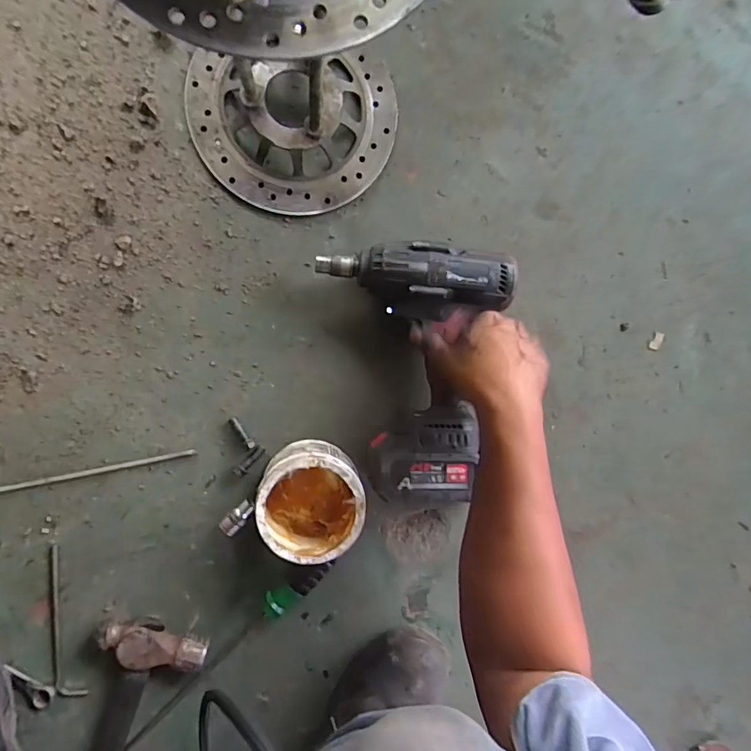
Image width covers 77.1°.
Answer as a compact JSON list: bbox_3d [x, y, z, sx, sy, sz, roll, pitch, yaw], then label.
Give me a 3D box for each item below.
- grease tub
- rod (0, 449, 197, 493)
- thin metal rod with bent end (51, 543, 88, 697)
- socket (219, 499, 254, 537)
[{"bbox_3d":[-0.065,0.123,0.480,0.095,0.086,0.100,0,93,-8],"label":"grease tub"},{"bbox_3d":[-0.300,0.101,0.488,0.218,0.004,0.008,-10,95,-7],"label":"rod"},{"bbox_3d":[-0.330,0.258,0.490,0.028,0.005,0.164,-9,94,-7],"label":"thin metal rod with bent end"},{"bbox_3d":[-0.146,0.150,0.502,0.019,0.018,0.040,45,87,-8],"label":"socket"}]

